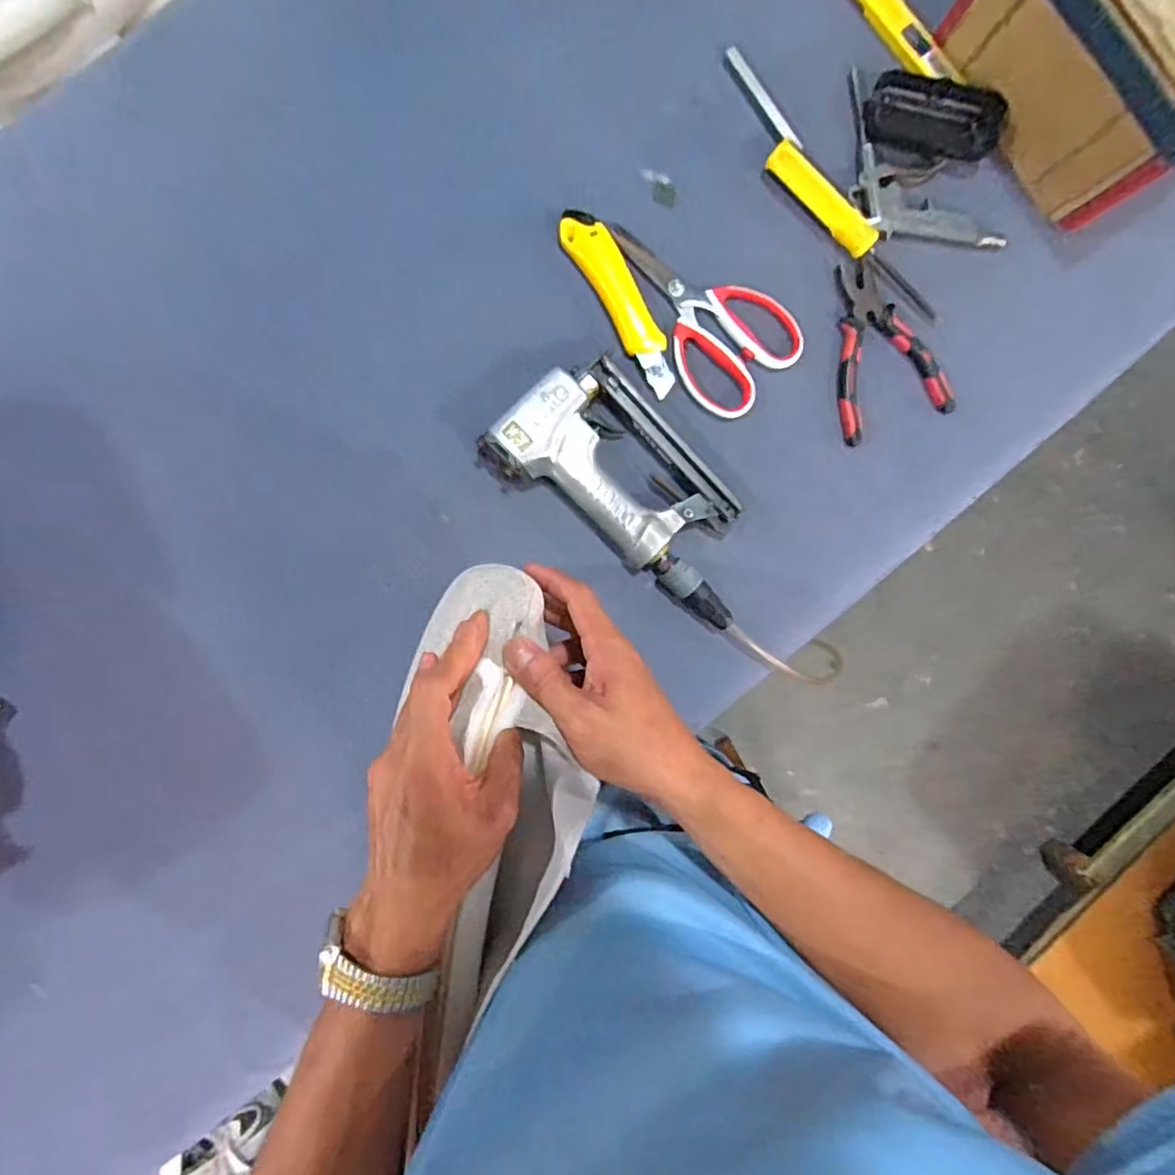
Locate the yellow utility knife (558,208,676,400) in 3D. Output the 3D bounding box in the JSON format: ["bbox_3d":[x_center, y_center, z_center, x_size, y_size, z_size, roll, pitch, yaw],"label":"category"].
[{"bbox_3d":[0.031,-0.242,0.535,0.036,0.014,0.164,-32,95,-1],"label":"yellow utility knife"}]

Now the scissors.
[{"bbox_3d":[0.092,-0.236,0.535,0.181,0.009,0.102,44,90,-5],"label":"scissors"}]

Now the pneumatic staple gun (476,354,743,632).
[{"bbox_3d":[0.044,-0.086,0.527,0.243,0.036,0.125,35,91,-5],"label":"pneumatic staple gun"}]

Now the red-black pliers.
[{"bbox_3d":[0.246,-0.207,0.547,0.095,0.017,0.146,-23,94,-2],"label":"red-black pliers"}]

